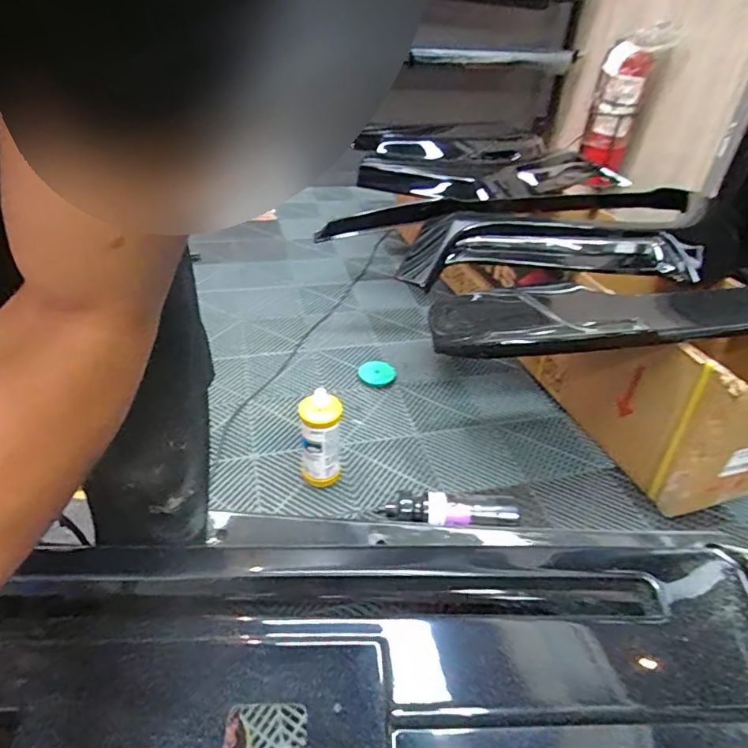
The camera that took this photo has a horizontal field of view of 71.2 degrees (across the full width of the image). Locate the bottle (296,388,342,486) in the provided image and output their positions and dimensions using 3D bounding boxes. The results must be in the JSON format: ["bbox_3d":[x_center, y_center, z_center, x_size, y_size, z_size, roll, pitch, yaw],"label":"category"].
[{"bbox_3d":[-0.113,0.150,1.100,0.091,0.243,0.091,-2,36,-7],"label":"bottle"}]

